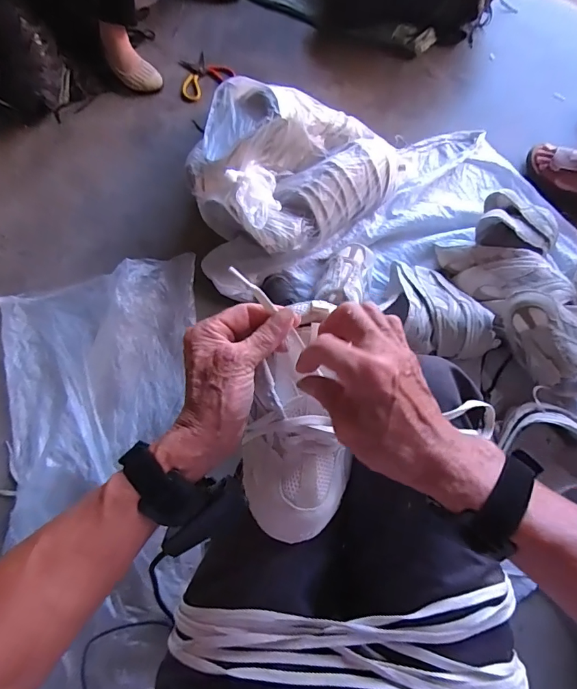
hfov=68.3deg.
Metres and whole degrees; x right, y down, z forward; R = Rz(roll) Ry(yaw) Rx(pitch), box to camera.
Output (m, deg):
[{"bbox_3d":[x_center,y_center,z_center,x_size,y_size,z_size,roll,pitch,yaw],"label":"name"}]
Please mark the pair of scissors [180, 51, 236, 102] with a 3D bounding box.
[{"bbox_3d":[-0.264,-0.785,1.245,0.141,0.019,0.171,39,76,16],"label":"pair of scissors"}]

